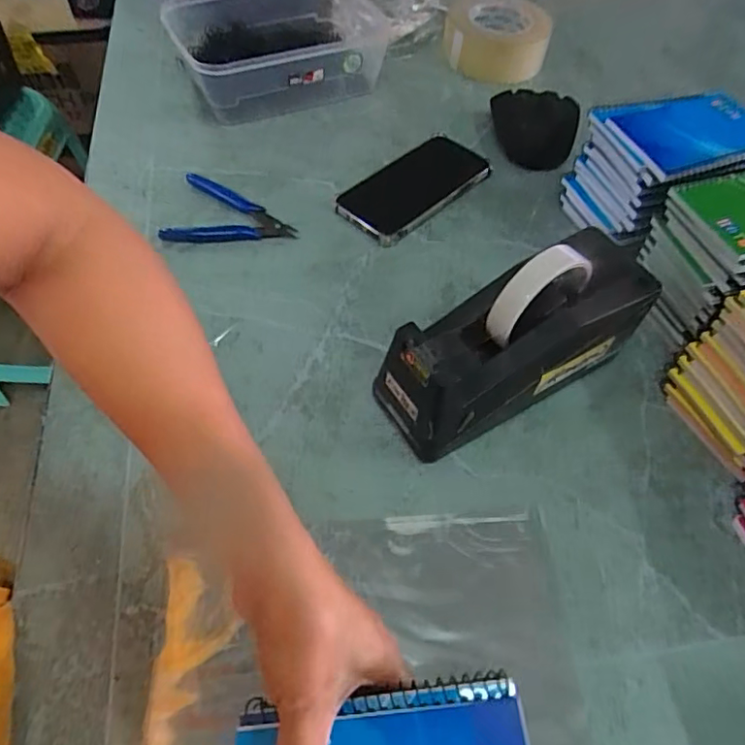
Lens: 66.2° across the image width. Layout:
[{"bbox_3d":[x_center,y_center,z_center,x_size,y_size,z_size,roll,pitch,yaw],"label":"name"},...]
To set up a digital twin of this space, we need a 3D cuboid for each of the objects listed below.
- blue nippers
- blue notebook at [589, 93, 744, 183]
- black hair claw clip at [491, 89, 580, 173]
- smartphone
[{"bbox_3d":[-0.133,-0.150,0.547,0.125,0.008,0.081,14,55,4],"label":"blue nippers"},{"bbox_3d":[0.290,-0.214,0.509,0.148,0.015,0.105,-14,59,-12],"label":"blue notebook"},{"bbox_3d":[0.181,-0.279,0.653,0.097,0.034,0.103,13,55,4],"label":"black hair claw clip"},{"bbox_3d":[0.045,-0.195,0.591,0.084,0.013,0.177,38,60,20],"label":"smartphone"}]

